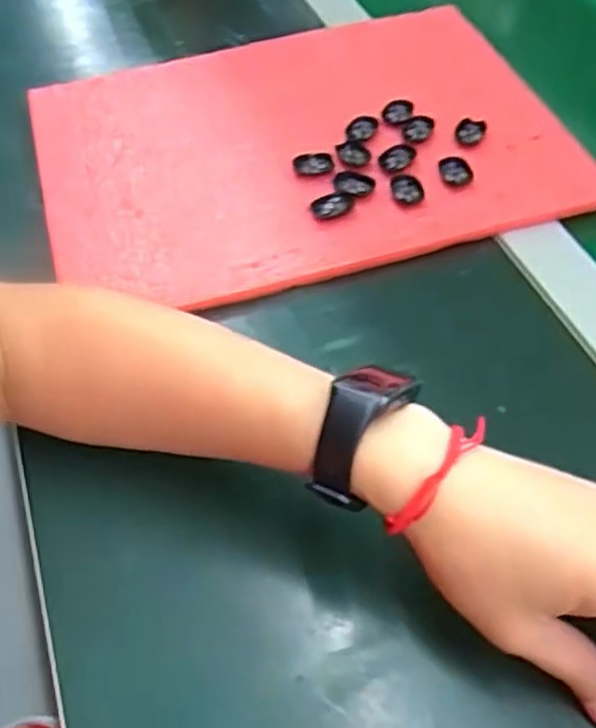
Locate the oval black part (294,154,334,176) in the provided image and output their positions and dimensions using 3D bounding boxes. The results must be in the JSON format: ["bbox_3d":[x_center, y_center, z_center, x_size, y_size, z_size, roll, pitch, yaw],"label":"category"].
[{"bbox_3d":[0.010,-0.131,0.492,0.027,0.006,0.016,-5,51,-2],"label":"oval black part"}]

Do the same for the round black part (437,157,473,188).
[{"bbox_3d":[0.102,-0.125,0.486,0.022,0.006,0.027,7,51,7],"label":"round black part"}]

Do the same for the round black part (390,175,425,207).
[{"bbox_3d":[0.069,-0.111,0.475,0.020,0.004,0.026,-2,51,0],"label":"round black part"}]

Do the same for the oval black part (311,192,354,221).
[{"bbox_3d":[0.022,-0.099,0.469,0.026,0.004,0.019,-14,53,-7],"label":"oval black part"}]

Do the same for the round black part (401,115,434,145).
[{"bbox_3d":[0.082,-0.160,0.516,0.021,0.010,0.021,-2,52,2],"label":"round black part"}]

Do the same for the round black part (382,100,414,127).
[{"bbox_3d":[0.069,-0.174,0.521,0.020,0.008,0.020,-2,52,2],"label":"round black part"}]

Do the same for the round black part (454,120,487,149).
[{"bbox_3d":[0.116,-0.157,0.506,0.019,0.006,0.023,10,54,11],"label":"round black part"}]

